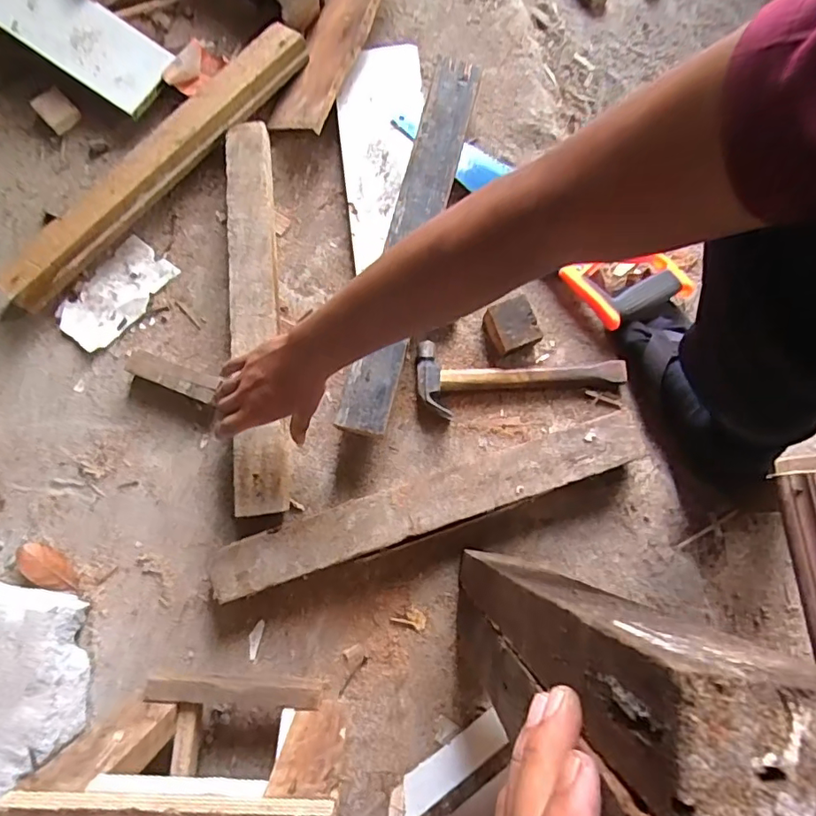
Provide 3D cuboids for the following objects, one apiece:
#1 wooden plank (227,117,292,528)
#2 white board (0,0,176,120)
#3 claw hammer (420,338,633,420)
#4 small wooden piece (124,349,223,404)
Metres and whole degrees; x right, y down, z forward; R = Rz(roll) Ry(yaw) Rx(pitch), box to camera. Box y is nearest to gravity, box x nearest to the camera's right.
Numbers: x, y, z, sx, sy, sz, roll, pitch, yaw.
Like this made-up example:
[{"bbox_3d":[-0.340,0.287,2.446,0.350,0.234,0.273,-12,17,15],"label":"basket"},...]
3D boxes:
[{"bbox_3d":[-0.184,-0.122,0.648,0.062,0.042,0.496,-5,77,-2],"label":"wooden plank"},{"bbox_3d":[-0.445,-0.499,0.695,0.258,0.013,0.099,34,87,-3],"label":"white board"},{"bbox_3d":[0.135,-0.027,0.638,0.250,0.027,0.092,7,77,1],"label":"claw hammer"},{"bbox_3d":[-0.278,-0.037,0.632,0.112,0.027,0.032,20,78,4],"label":"small wooden piece"}]

